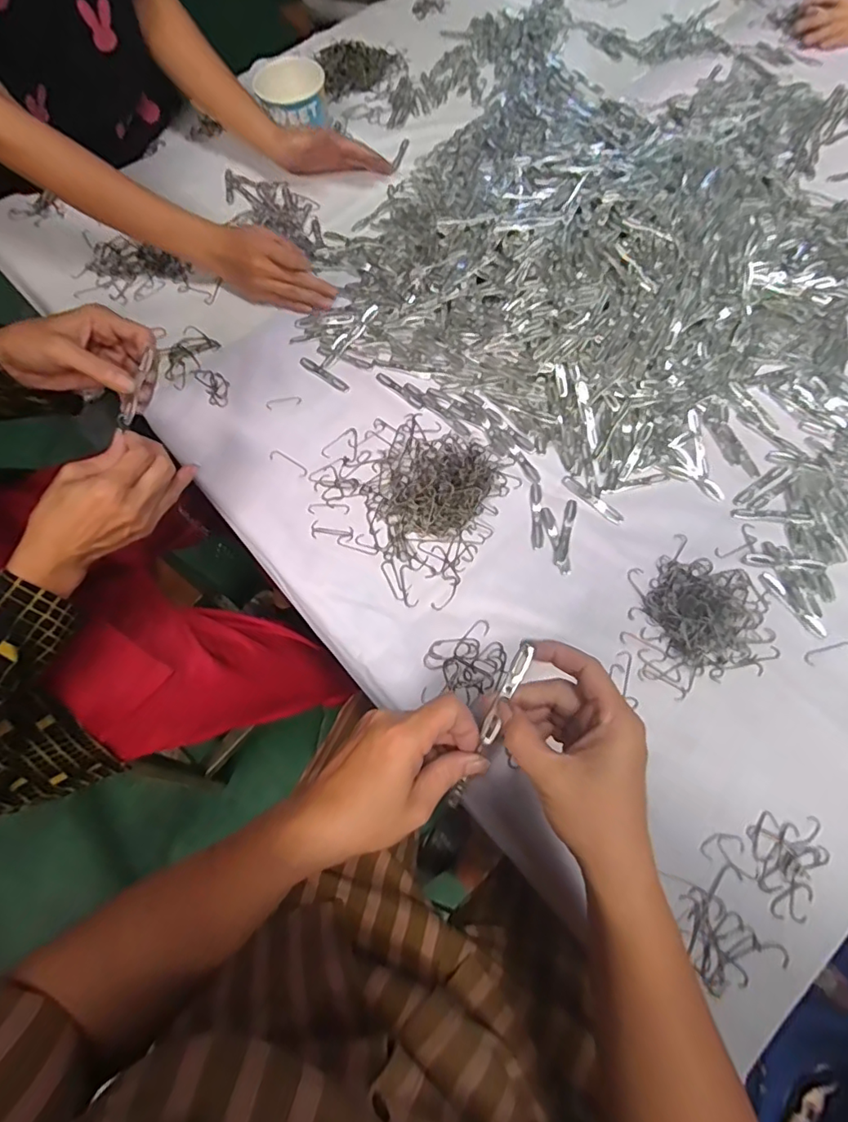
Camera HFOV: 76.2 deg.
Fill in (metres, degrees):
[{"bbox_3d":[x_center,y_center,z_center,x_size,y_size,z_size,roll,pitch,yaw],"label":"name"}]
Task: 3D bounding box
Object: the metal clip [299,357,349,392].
[{"bbox_3d":[-0.111,-0.206,0.595,0.068,0.004,0.012,36,73,17],"label":"metal clip"}]

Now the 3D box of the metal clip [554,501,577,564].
[{"bbox_3d":[0.136,-0.028,0.514,0.011,0.004,0.070,15,69,10],"label":"metal clip"}]

